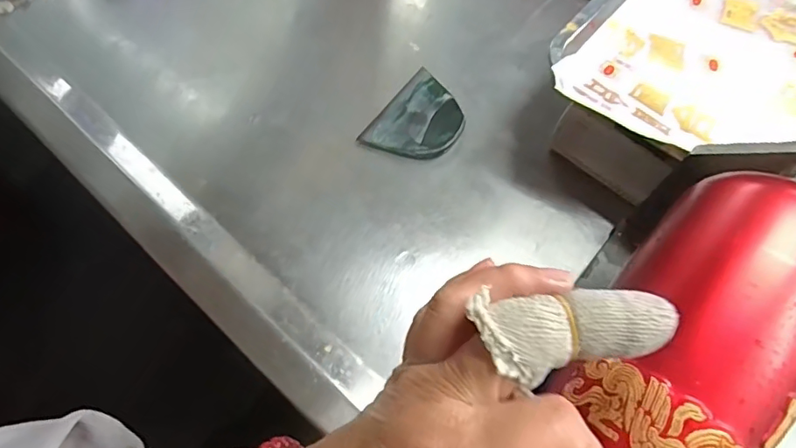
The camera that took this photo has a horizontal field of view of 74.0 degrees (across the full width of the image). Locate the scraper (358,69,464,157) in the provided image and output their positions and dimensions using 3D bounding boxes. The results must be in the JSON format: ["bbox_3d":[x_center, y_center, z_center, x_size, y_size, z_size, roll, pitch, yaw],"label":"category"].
[{"bbox_3d":[0.018,-0.078,0.398,0.060,0.009,0.080,32,67,14],"label":"scraper"}]

